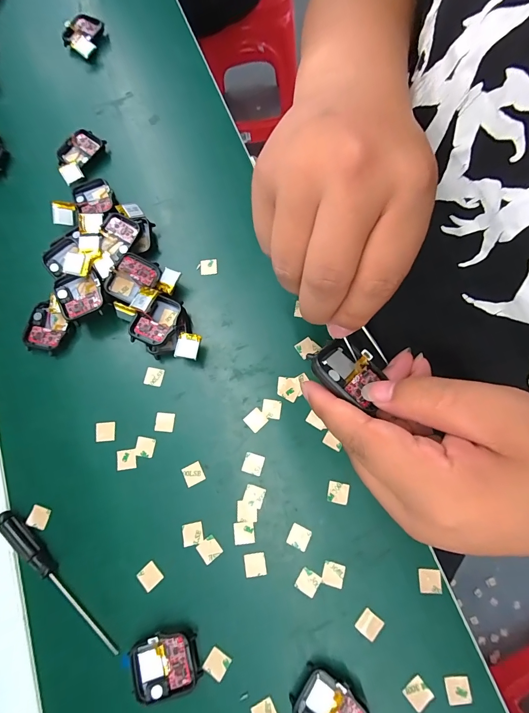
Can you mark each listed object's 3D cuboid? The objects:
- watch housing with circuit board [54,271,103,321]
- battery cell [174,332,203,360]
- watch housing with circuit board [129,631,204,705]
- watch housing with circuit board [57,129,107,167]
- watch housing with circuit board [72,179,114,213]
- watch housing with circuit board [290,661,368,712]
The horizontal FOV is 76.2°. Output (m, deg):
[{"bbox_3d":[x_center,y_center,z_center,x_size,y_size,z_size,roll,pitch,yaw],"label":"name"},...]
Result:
[{"bbox_3d":[-0.159,-0.054,0.292,0.037,0.008,0.040,-25,80,-3],"label":"watch housing with circuit board"},{"bbox_3d":[-0.064,-0.009,0.284,0.019,0.004,0.021,8,75,6],"label":"battery cell"},{"bbox_3d":[-0.069,0.213,0.235,0.045,0.011,0.037,-16,75,-3],"label":"watch housing with circuit board"},{"bbox_3d":[-0.193,-0.217,0.355,0.034,0.013,0.046,33,78,10],"label":"watch housing with circuit board"},{"bbox_3d":[-0.171,-0.159,0.337,0.037,0.006,0.042,-19,75,-3],"label":"watch housing with circuit board"},{"bbox_3d":[0.044,0.232,0.220,0.047,0.007,0.036,29,78,25],"label":"watch housing with circuit board"}]

